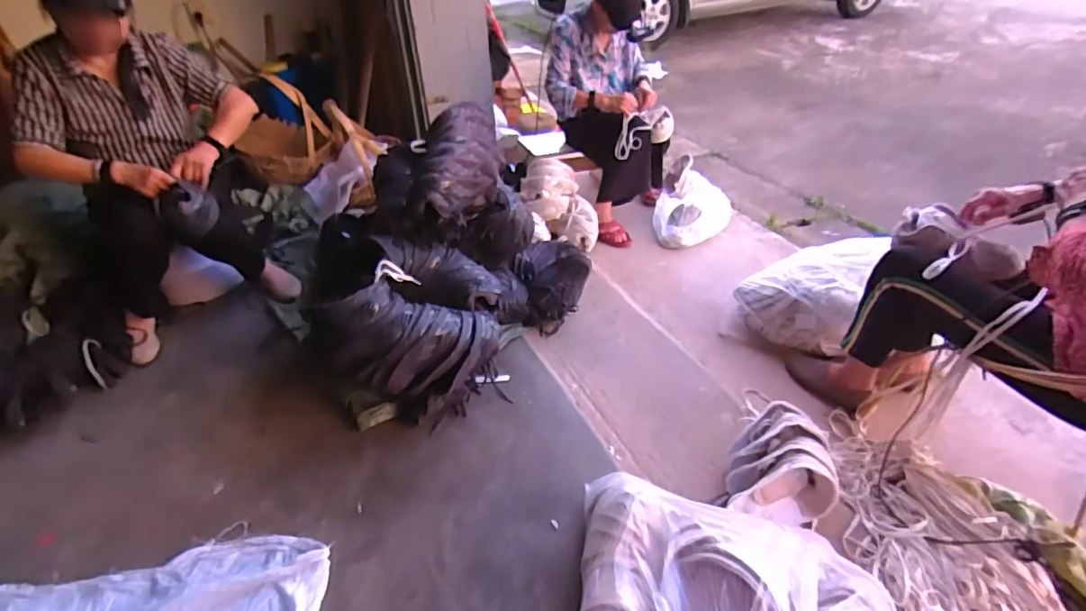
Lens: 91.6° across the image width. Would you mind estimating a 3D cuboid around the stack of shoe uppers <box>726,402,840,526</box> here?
[{"bbox_3d":[0.510,0.329,1.134,0.204,0.142,0.245,7,41,15],"label":"stack of shoe uppers"}]

